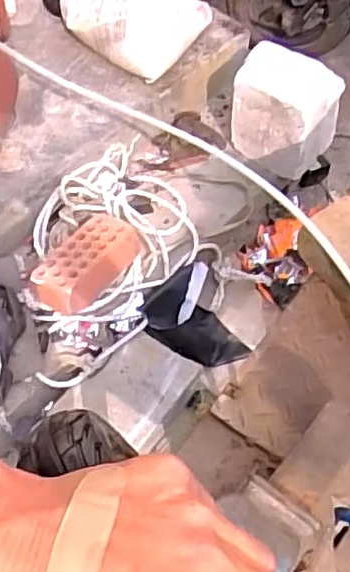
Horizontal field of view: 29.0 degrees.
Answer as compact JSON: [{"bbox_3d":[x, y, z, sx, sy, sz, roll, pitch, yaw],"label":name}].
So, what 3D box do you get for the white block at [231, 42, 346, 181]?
[{"bbox_3d":[0.263,-0.421,1.640,0.240,0.226,0.206,21,61,15],"label":"white block"}]

